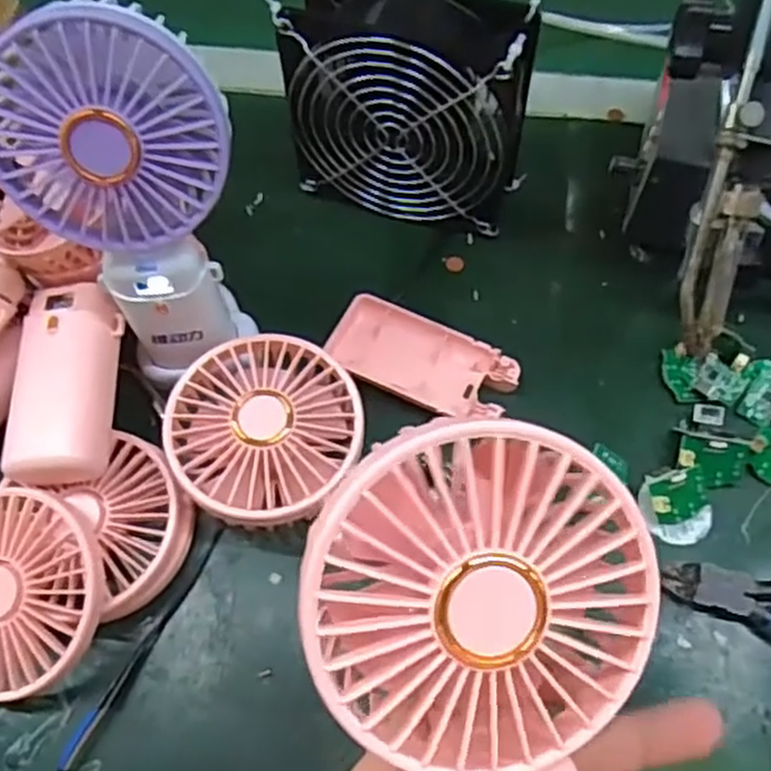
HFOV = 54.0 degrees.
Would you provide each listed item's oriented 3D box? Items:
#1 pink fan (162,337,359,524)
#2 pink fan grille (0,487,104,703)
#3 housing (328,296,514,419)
[{"bbox_3d":[-0.055,0.022,0.351,0.088,0.036,0.086,-1,63,2],"label":"pink fan"},{"bbox_3d":[-0.164,0.090,0.332,0.085,0.019,0.085,-2,77,10],"label":"pink fan grille"},{"bbox_3d":[0.018,-0.010,0.392,0.095,0.017,0.044,24,66,13],"label":"housing"}]

